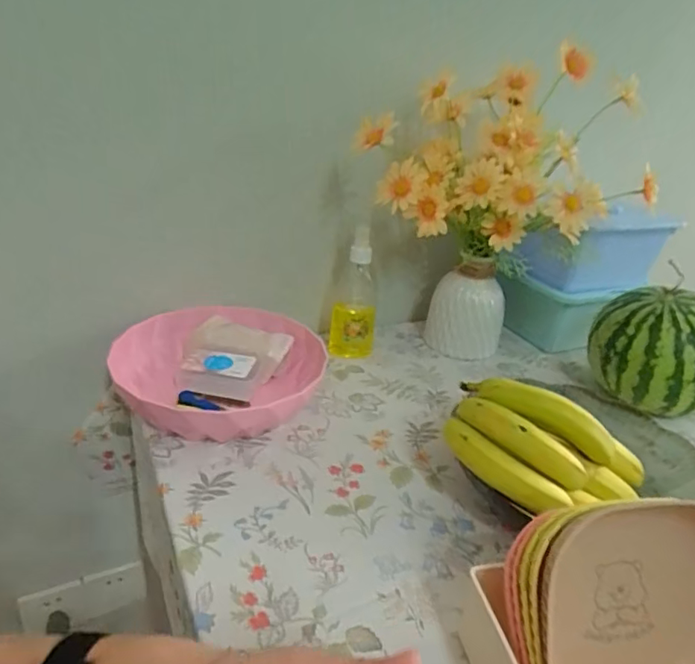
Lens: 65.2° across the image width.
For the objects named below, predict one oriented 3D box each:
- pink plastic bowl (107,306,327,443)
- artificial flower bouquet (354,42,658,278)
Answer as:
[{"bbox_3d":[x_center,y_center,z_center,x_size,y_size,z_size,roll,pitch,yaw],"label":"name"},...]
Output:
[{"bbox_3d":[-0.154,0.048,0.636,0.228,0.061,0.230,5,26,-2],"label":"pink plastic bowl"},{"bbox_3d":[0.165,-0.210,0.674,0.283,0.243,0.226,8,26,5],"label":"artificial flower bouquet"}]

